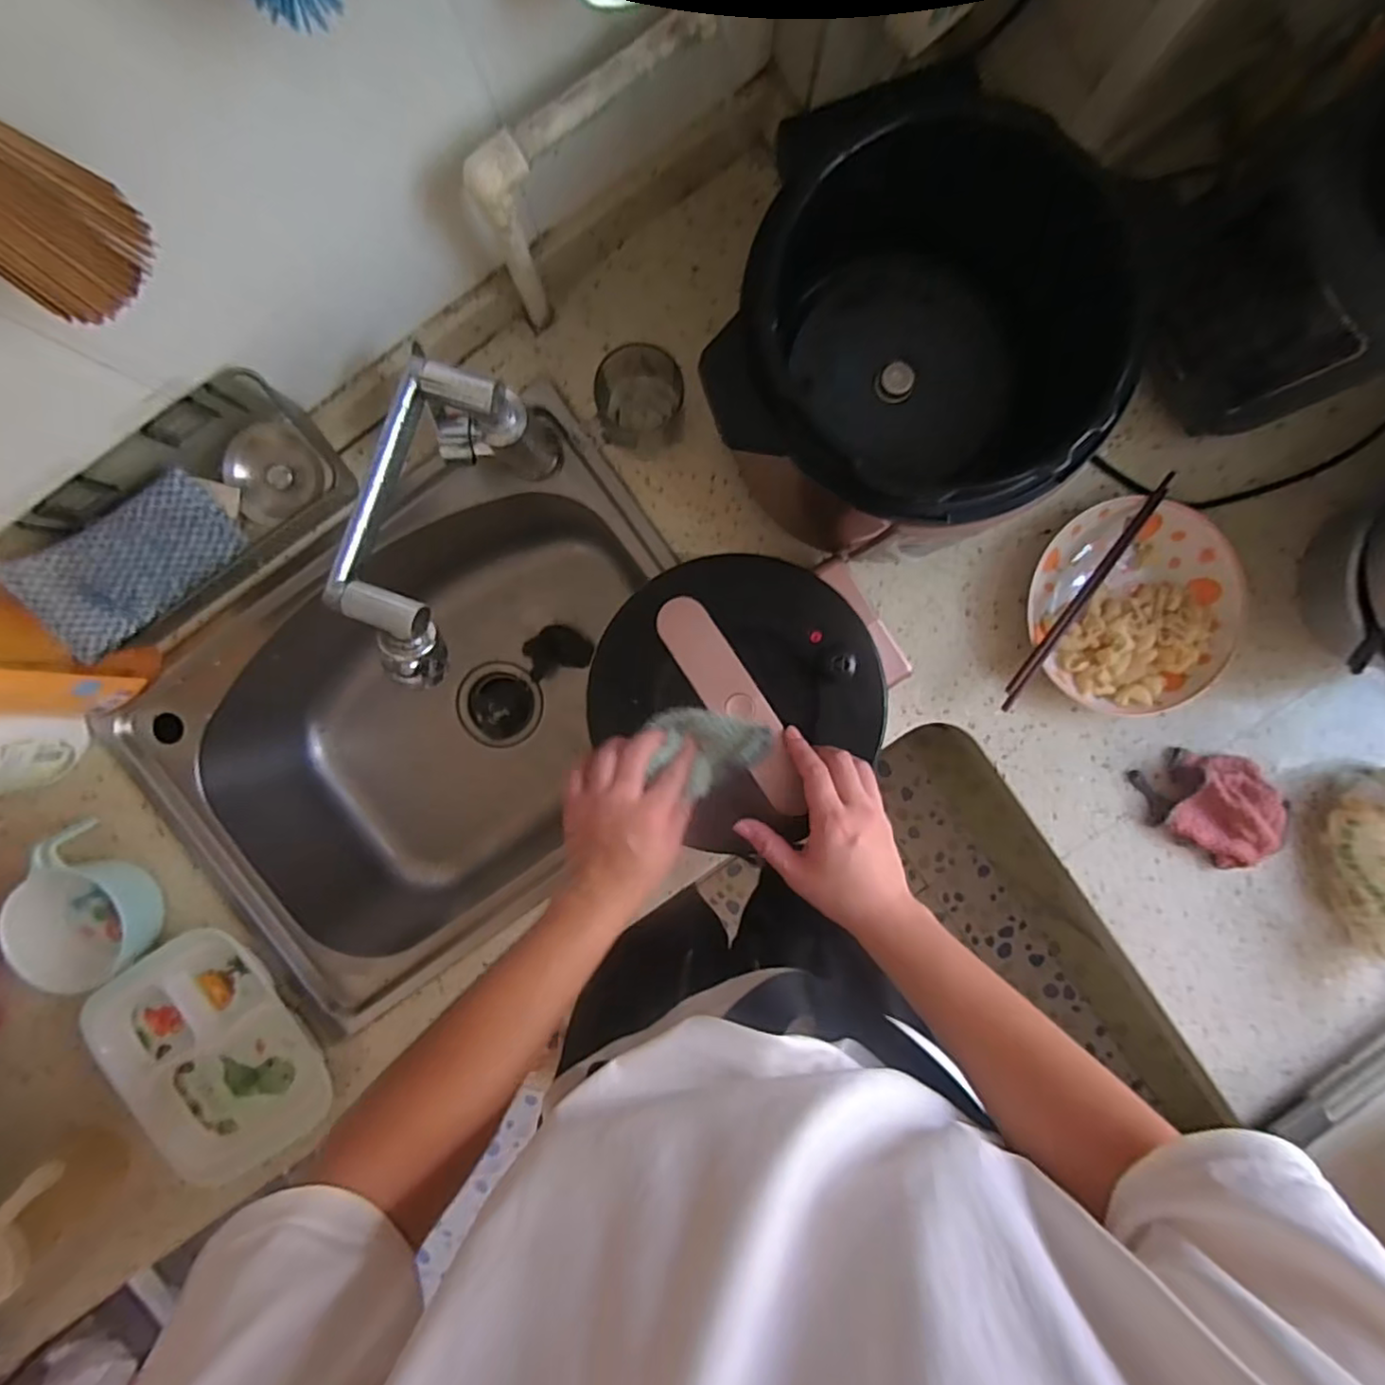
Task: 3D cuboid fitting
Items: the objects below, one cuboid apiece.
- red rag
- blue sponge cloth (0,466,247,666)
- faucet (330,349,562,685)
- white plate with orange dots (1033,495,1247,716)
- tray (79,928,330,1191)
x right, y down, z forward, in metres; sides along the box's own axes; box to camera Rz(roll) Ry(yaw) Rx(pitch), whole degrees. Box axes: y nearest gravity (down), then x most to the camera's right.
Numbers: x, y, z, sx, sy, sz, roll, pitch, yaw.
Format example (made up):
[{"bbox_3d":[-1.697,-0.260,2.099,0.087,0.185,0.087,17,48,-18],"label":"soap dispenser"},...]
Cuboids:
[{"bbox_3d":[0.502,0.104,0.626,0.137,0.039,0.096,32,93,-1],"label":"red rag"},{"bbox_3d":[-0.437,-0.101,0.513,0.146,0.019,0.084,-40,108,-17],"label":"blue sponge cloth"},{"bbox_3d":[-0.202,-0.139,0.548,0.086,0.175,0.263,19,93,-1],"label":"faucet"},{"bbox_3d":[0.415,-0.080,0.621,0.184,0.036,0.194,0,93,0],"label":"white plate with orange dots"},{"bbox_3d":[-0.472,0.363,0.649,0.175,0.038,0.240,-25,93,2],"label":"tray"}]

